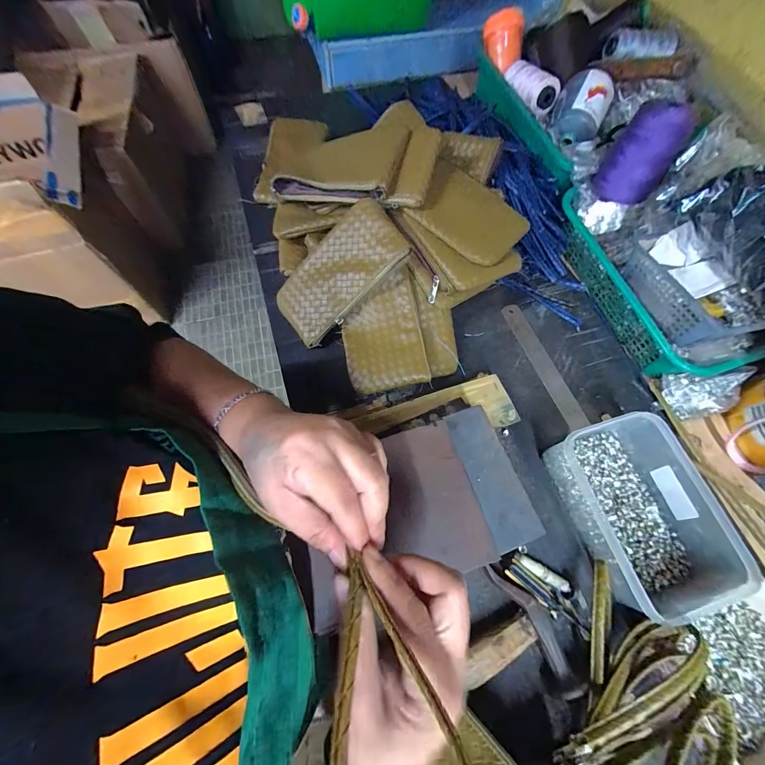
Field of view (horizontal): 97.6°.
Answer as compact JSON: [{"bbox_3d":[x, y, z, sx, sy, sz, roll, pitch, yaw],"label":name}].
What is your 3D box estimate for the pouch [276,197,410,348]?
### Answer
[{"bbox_3d":[-0.064,-0.153,0.476,0.200,0.019,0.102,-42,79,14],"label":"pouch"}]

